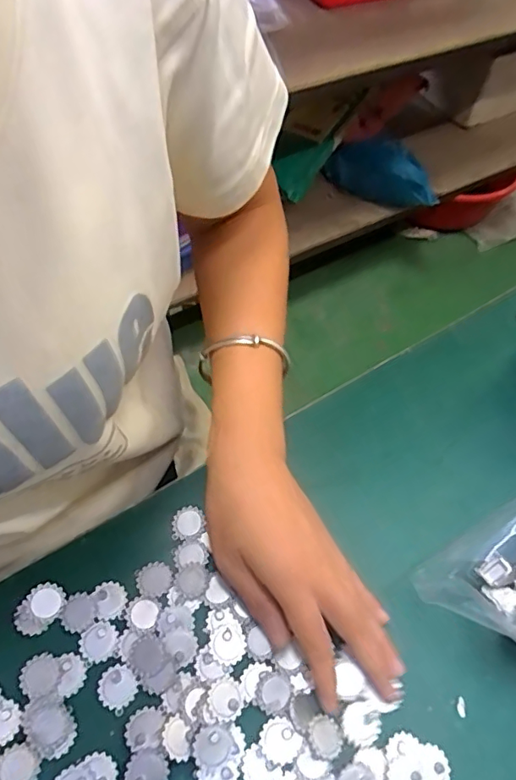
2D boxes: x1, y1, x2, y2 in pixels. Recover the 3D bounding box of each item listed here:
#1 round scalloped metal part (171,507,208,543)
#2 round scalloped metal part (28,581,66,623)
[{"bbox_3d":[-0.045,0.085,0.338,0.018,0.004,0.021,1,57,-4],"label":"round scalloped metal part"},{"bbox_3d":[-0.121,0.122,0.306,0.019,0.008,0.020,2,57,-3],"label":"round scalloped metal part"}]

